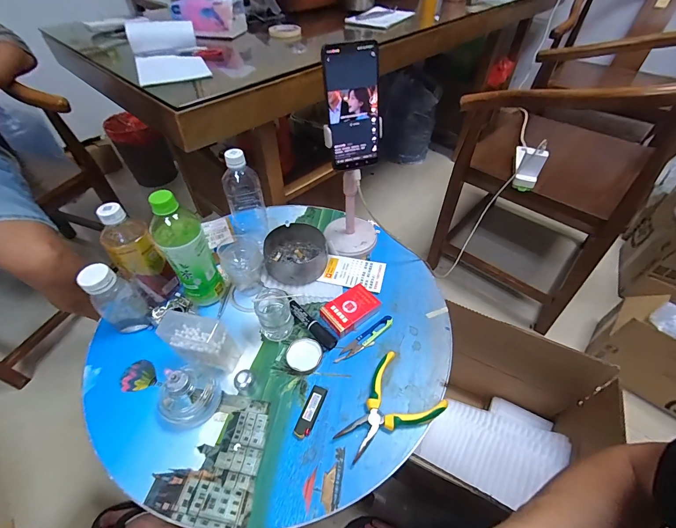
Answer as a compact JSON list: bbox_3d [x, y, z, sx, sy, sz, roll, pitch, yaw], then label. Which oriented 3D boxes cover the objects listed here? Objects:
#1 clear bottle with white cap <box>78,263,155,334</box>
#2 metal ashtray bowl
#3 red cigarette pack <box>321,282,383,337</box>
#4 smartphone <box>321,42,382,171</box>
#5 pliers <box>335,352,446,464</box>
[{"bbox_3d":[-0.332,0.055,0.480,0.060,0.127,0.060,30,55,24],"label":"clear bottle with white cap"},{"bbox_3d":[-0.082,-0.020,0.594,0.120,0.052,0.117,0,48,0],"label":"metal ashtray bowl"},{"bbox_3d":[0.020,0.077,0.529,0.089,0.025,0.058,-31,55,-25],"label":"red cigarette pack"},{"bbox_3d":[0.021,-0.214,0.441,0.075,0.153,0.013,-12,35,-10],"label":"smartphone"},{"bbox_3d":[0.060,0.194,0.427,0.137,0.022,0.102,-29,54,-24],"label":"pliers"}]

